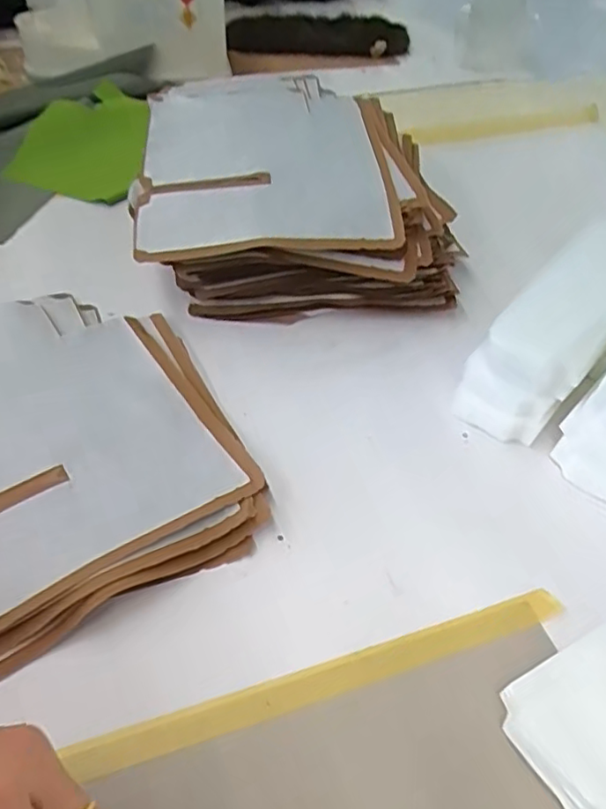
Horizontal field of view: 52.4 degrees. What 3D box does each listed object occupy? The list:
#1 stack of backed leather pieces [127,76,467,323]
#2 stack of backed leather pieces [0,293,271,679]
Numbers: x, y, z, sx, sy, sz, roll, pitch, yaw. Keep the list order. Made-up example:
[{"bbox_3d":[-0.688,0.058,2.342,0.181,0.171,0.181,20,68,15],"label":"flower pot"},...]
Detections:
[{"bbox_3d":[-0.008,-0.195,0.531,0.246,0.076,0.283,-3,47,-5],"label":"stack of backed leather pieces"},{"bbox_3d":[-0.158,0.016,0.373,0.205,0.013,0.257,-22,53,-23],"label":"stack of backed leather pieces"}]

